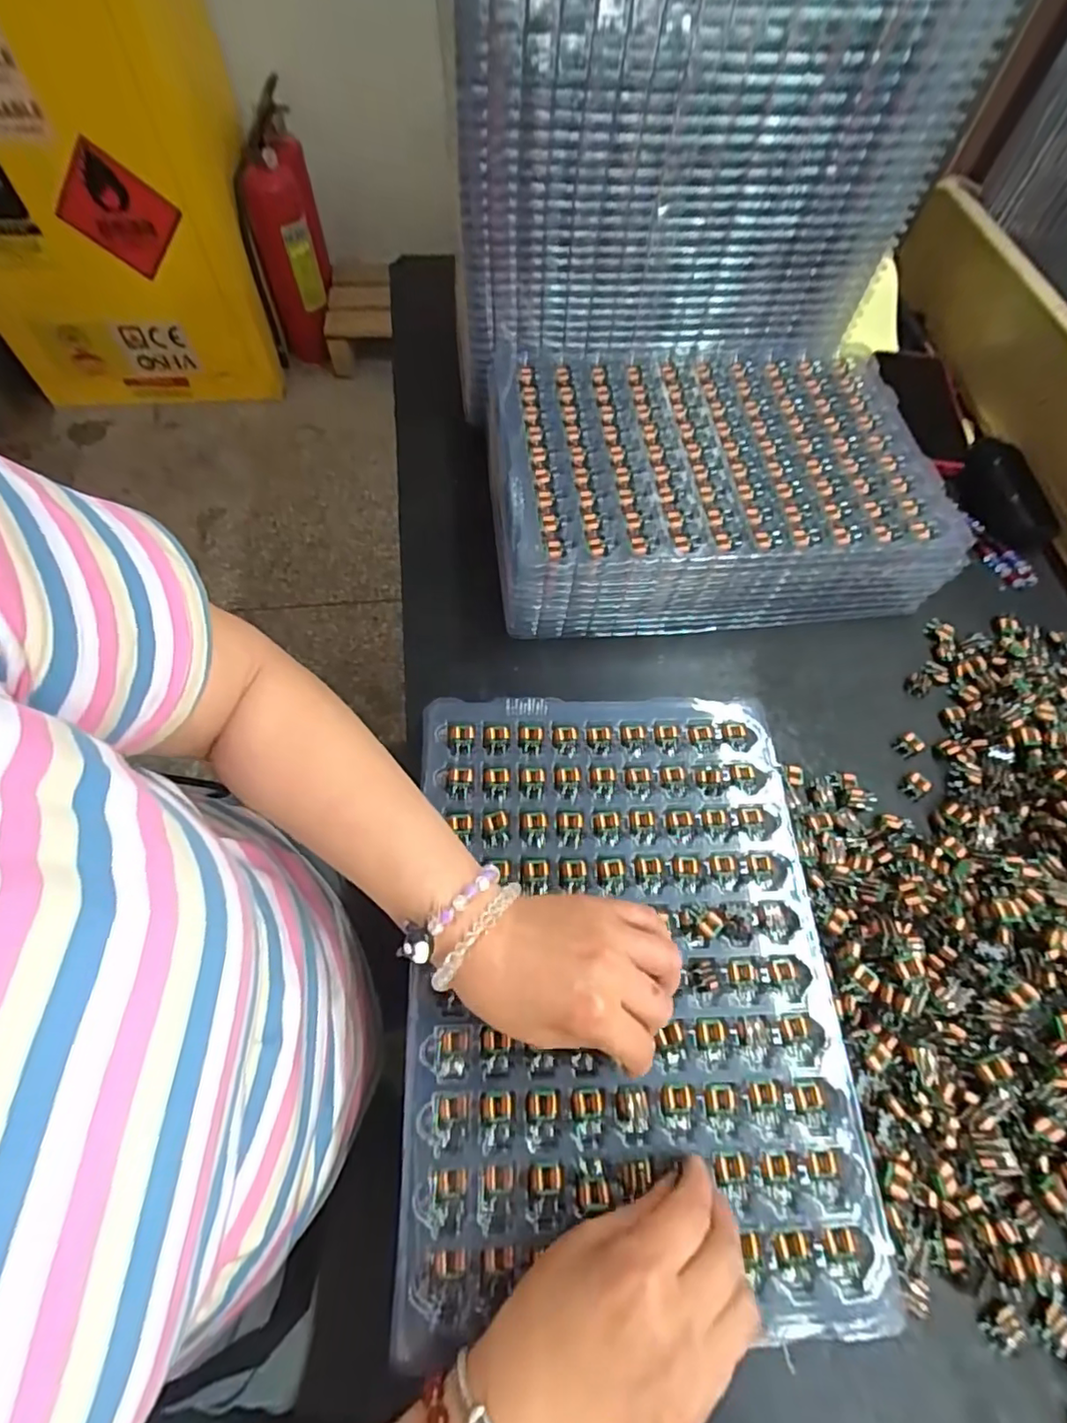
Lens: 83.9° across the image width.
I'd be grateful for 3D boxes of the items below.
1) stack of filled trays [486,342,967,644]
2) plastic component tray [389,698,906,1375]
[{"bbox_3d":[0.136,-0.188,0.503,0.335,0.102,0.242,-4,63,-4],"label":"stack of filled trays"},{"bbox_3d":[0.050,0.141,0.347,0.235,0.033,0.324,0,58,-4],"label":"plastic component tray"}]

